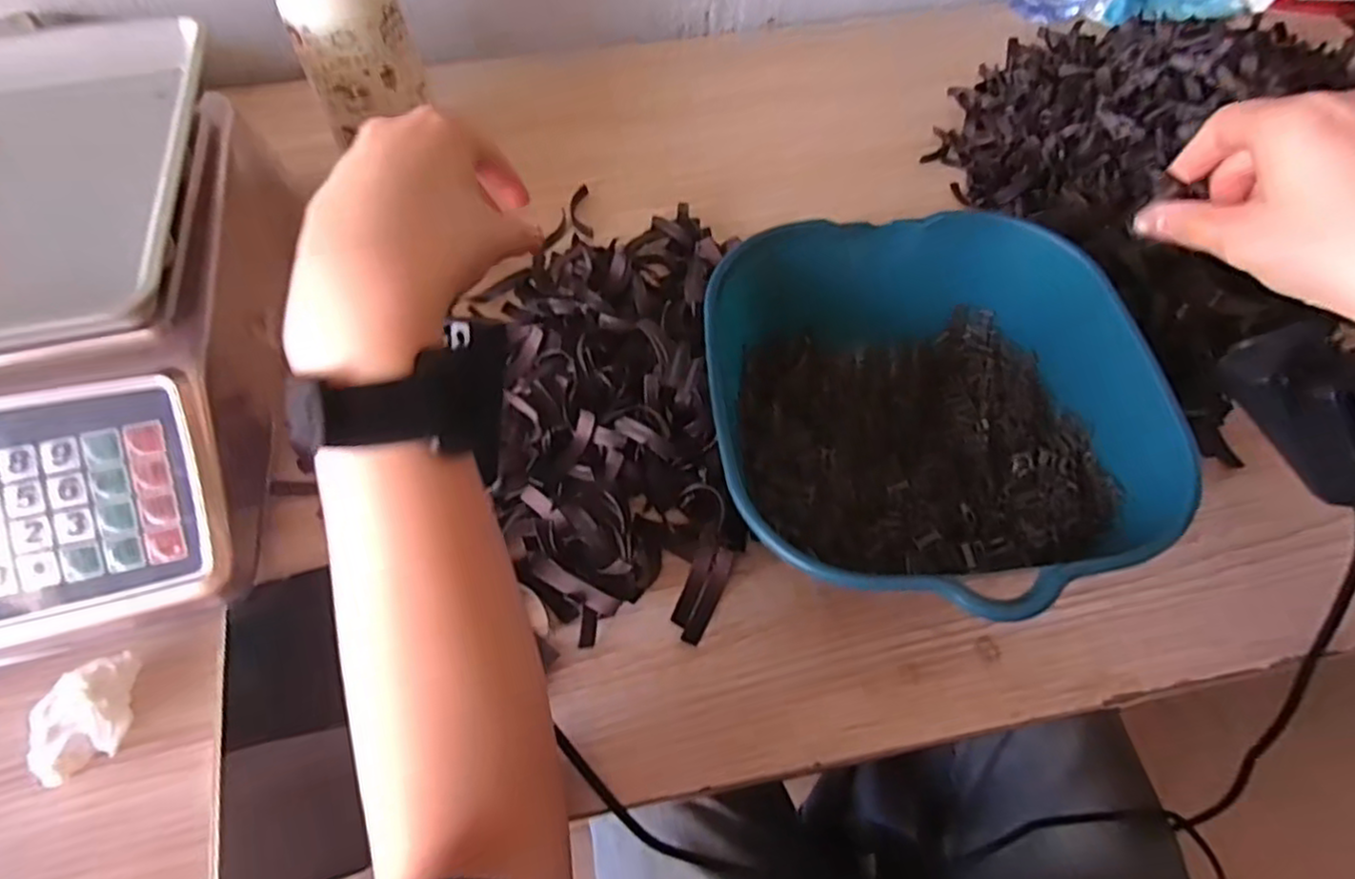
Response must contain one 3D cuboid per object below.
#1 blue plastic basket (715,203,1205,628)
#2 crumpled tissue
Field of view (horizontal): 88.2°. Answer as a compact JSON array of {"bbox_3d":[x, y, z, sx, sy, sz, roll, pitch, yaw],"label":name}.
[{"bbox_3d":[0.125,-0.015,0.371,0.214,0.094,0.214,0,59,1],"label":"blue plastic basket"},{"bbox_3d":[-0.278,0.130,0.329,0.039,0.027,0.049,-12,59,-6],"label":"crumpled tissue"}]

